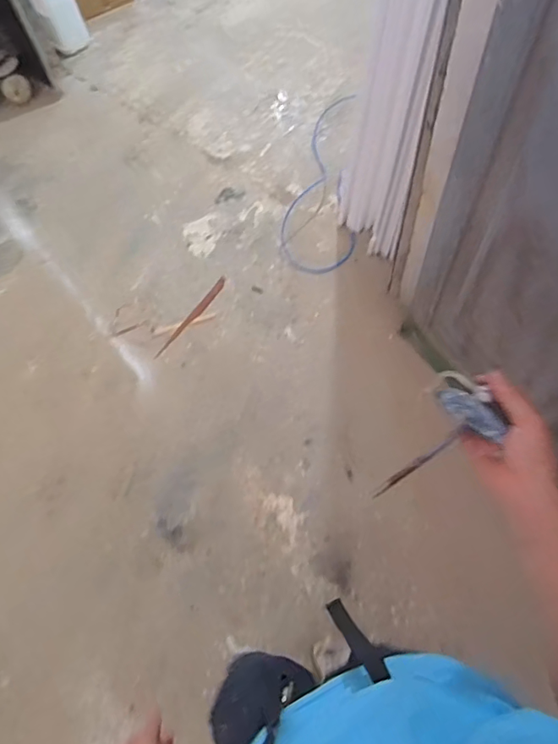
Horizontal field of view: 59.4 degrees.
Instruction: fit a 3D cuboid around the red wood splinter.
[{"bbox_3d":[-0.333,-0.216,1.900,0.041,0.012,0.428,27,65,20],"label":"red wood splinter"}]

